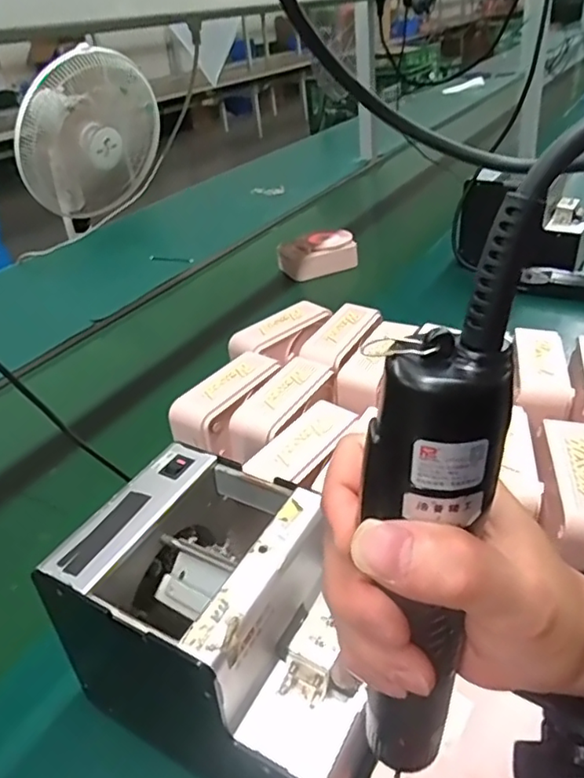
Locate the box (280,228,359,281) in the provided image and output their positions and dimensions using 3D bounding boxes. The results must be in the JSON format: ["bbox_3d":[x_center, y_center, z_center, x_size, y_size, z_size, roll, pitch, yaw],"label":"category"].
[{"bbox_3d":[0.048,-0.250,1.069,0.132,0.050,0.090,-18,34,-17],"label":"box"}]

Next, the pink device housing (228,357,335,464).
[{"bbox_3d":[-0.007,0.017,0.549,0.049,0.038,0.129,13,38,28],"label":"pink device housing"}]

